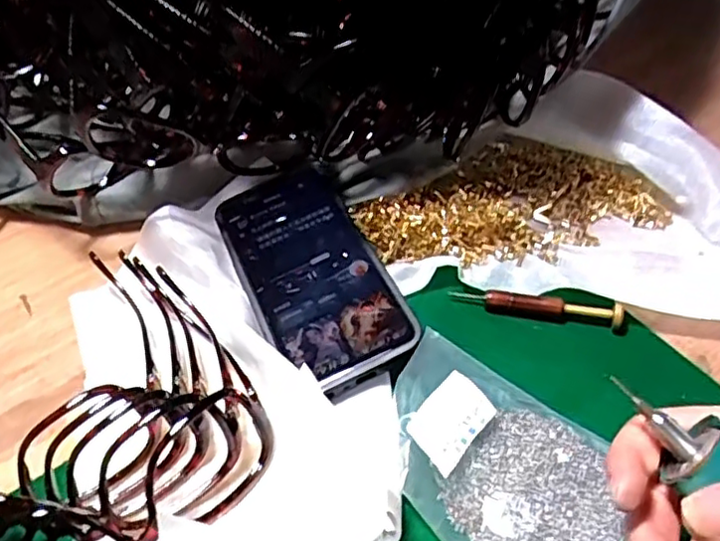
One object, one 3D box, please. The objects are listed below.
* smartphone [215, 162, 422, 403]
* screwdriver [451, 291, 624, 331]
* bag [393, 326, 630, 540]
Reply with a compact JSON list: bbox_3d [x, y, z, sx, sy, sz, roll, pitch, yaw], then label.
[{"bbox_3d":[-0.031,-0.006,0.397,0.077,0.012,0.166,-21,49,-15],"label":"smartphone"},{"bbox_3d":[0.103,0.022,0.393,0.098,0.014,0.009,9,48,12],"label":"screwdriver"},{"bbox_3d":[0.066,0.091,0.317,0.125,0.027,0.090,26,54,26],"label":"bag"}]

